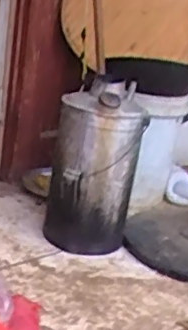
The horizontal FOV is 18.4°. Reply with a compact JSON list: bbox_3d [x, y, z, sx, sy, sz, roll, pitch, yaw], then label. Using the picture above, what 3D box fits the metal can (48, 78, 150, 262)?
[{"bbox_3d":[0.006,0.012,1.459,0.190,0.448,0.190,7,18,-2],"label":"metal can"}]

